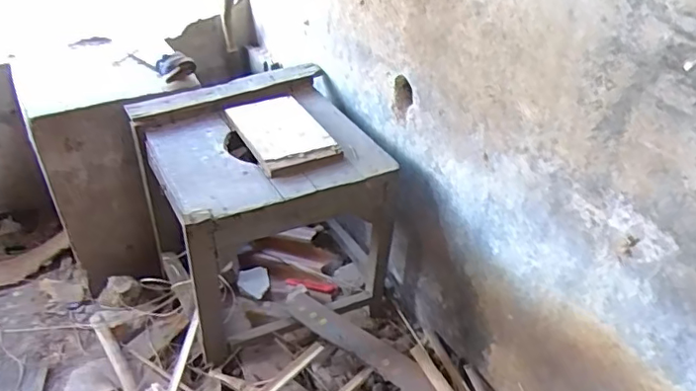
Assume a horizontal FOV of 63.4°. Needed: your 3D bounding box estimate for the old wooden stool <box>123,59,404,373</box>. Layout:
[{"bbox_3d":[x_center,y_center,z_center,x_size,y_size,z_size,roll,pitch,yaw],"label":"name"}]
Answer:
[{"bbox_3d":[-0.185,0.045,1.303,0.473,0.476,0.465,-13,38,-16],"label":"old wooden stool"}]

